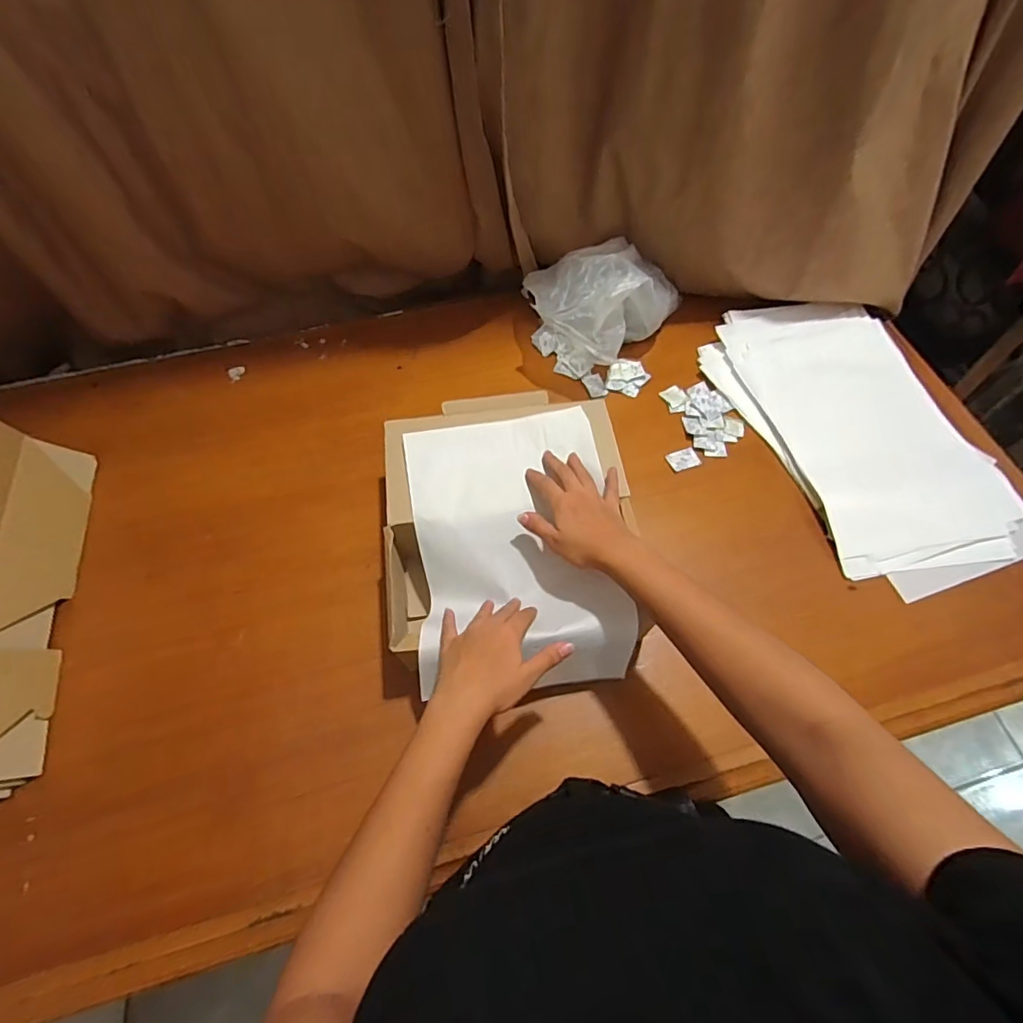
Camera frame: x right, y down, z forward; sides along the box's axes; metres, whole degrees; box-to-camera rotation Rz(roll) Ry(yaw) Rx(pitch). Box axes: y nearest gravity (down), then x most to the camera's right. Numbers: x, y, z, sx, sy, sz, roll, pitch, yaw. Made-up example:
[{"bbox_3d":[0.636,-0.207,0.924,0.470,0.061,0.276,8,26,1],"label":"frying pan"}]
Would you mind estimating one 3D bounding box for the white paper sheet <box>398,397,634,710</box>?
[{"bbox_3d":[-0.002,0.036,0.576,0.224,0.071,0.294,-7,64,-3],"label":"white paper sheet"}]

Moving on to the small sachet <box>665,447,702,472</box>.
[{"bbox_3d":[0.234,-0.071,0.706,0.040,0.007,0.029,-15,64,-6],"label":"small sachet"}]

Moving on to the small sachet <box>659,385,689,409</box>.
[{"bbox_3d":[0.236,-0.167,0.750,0.030,0.004,0.034,-32,67,-14],"label":"small sachet"}]

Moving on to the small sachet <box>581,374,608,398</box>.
[{"bbox_3d":[0.123,-0.185,0.763,0.027,0.008,0.040,-22,65,-10],"label":"small sachet"}]

